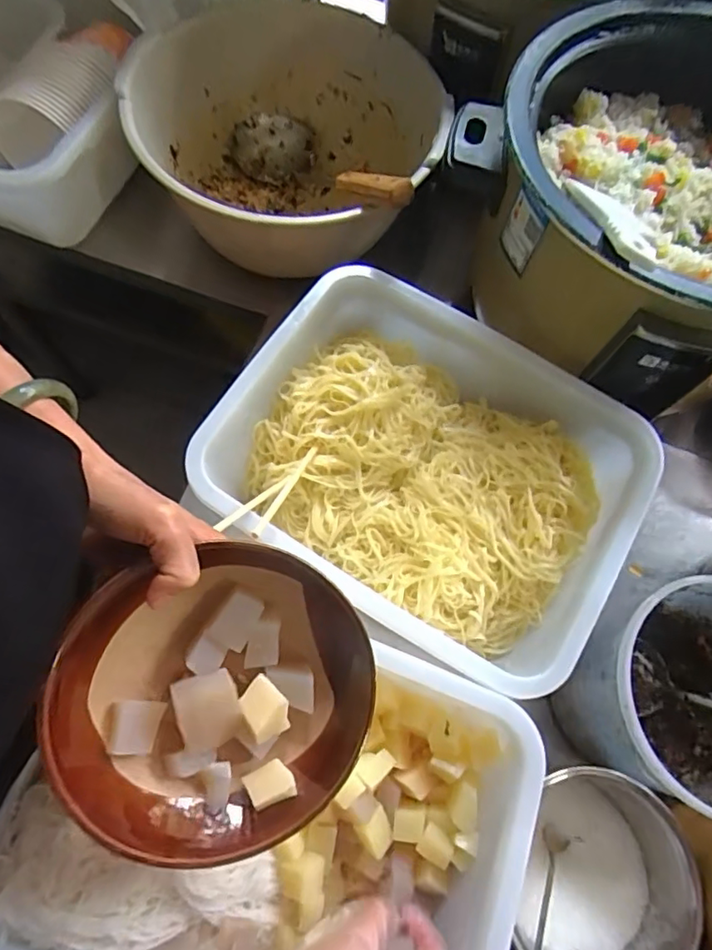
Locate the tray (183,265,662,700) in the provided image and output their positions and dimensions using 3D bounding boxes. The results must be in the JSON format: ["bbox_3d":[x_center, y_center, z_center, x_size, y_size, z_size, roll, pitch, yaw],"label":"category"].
[{"bbox_3d":[0.058,-0.005,0.485,0.331,0.071,0.266,29,71,8],"label":"tray"}]

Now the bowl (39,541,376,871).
[{"bbox_3d":[-0.083,0.134,0.348,0.179,0.072,0.180,0,91,-17],"label":"bowl"}]

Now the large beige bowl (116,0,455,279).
[{"bbox_3d":[-0.074,-0.345,0.607,0.308,0.152,0.301,1,70,-2],"label":"large beige bowl"}]

